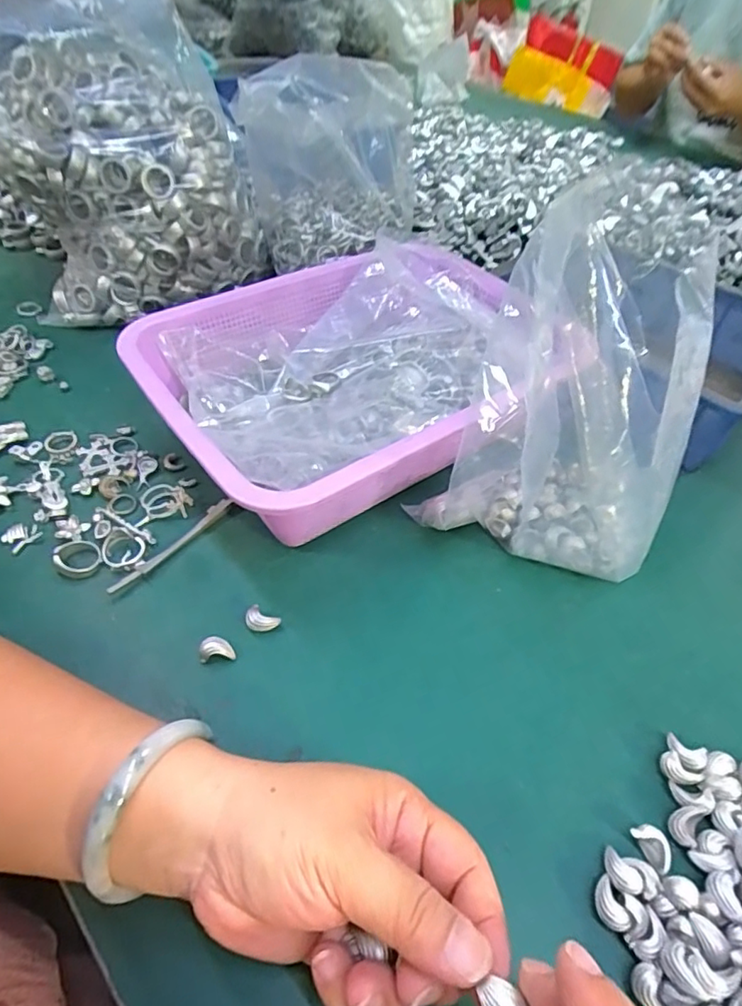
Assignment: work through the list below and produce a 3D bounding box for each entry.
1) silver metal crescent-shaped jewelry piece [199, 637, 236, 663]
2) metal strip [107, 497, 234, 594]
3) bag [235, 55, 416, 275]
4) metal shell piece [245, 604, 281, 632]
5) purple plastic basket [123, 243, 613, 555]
[{"bbox_3d":[-0.087,0.083,0.318,0.020,0.014,0.009,-3,48,-5],"label":"silver metal crescent-shaped jewelry piece"},{"bbox_3d":[-0.129,0.027,0.368,0.009,0.007,0.096,31,54,23],"label":"metal strip"},{"bbox_3d":[-0.039,-0.329,0.539,0.160,0.147,0.124,-6,50,-8],"label":"bag"},{"bbox_3d":[-0.065,0.070,0.332,0.019,0.010,0.012,21,50,16],"label":"metal shell piece"},{"bbox_3d":[-0.029,-0.081,0.418,0.243,0.088,0.225,-30,56,-26],"label":"purple plastic basket"}]

